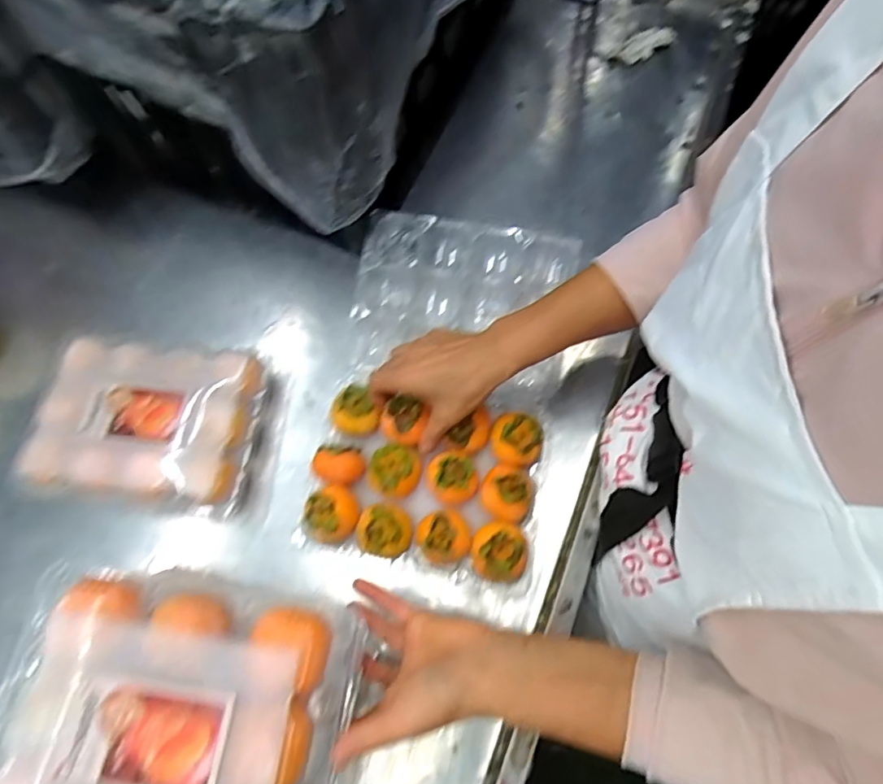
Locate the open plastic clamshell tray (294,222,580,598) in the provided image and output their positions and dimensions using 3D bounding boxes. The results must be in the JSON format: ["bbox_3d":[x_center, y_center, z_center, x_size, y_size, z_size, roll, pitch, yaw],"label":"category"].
[{"bbox_3d":[-0.001,-0.007,0.523,0.220,0.054,0.345,13,71,7],"label":"open plastic clamshell tray"}]

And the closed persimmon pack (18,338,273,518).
[{"bbox_3d":[-0.284,0.030,0.526,0.204,0.053,0.161,6,70,5],"label":"closed persimmon pack"}]

